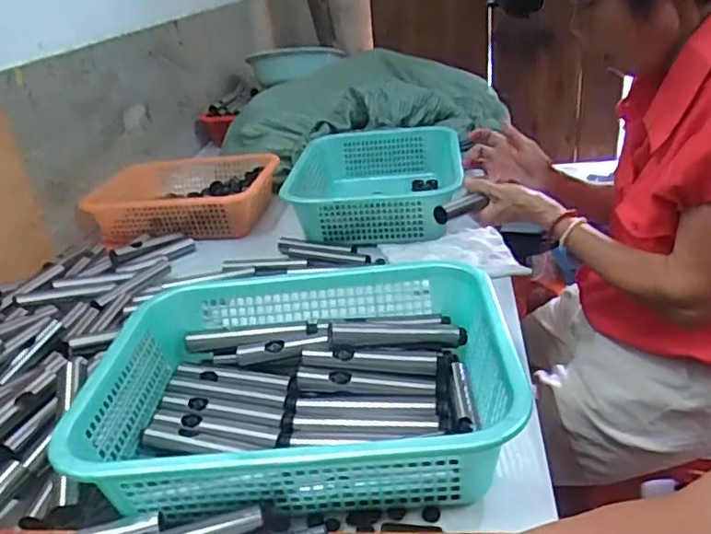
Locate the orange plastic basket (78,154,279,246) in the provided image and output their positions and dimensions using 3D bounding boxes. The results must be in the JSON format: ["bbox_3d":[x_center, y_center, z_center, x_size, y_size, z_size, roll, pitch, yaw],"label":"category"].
[{"bbox_3d":[-0.331,-0.146,1.217,0.331,0.082,0.264,0,28,13],"label":"orange plastic basket"}]

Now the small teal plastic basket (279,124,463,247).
[{"bbox_3d":[0.027,-0.160,1.146,0.320,0.099,0.369,-2,27,10],"label":"small teal plastic basket"}]

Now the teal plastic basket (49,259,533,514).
[{"bbox_3d":[-0.049,0.114,0.595,0.379,0.093,0.287,-5,27,4],"label":"teal plastic basket"}]

